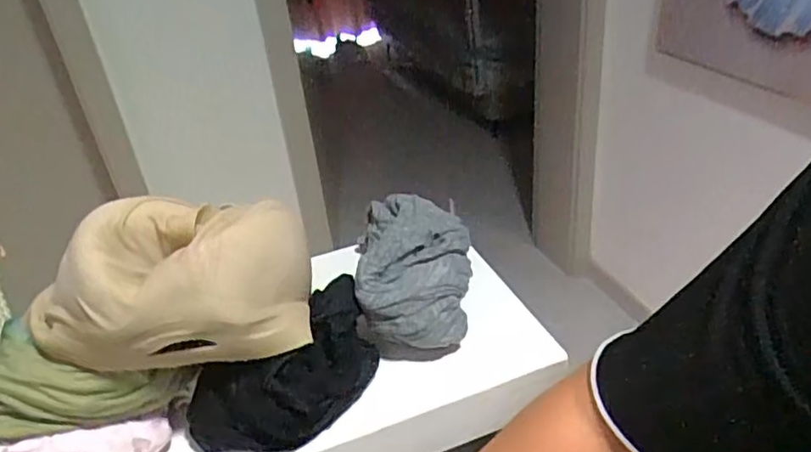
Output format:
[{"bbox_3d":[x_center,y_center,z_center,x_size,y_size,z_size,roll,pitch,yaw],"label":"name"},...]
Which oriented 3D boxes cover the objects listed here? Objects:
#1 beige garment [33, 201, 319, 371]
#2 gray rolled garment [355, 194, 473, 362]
[{"bbox_3d":[-0.120,0.030,0.323,0.145,0.080,0.069,-14,33,-13],"label":"beige garment"},{"bbox_3d":[0.005,0.025,0.443,0.082,0.061,0.143,-5,32,1],"label":"gray rolled garment"}]

